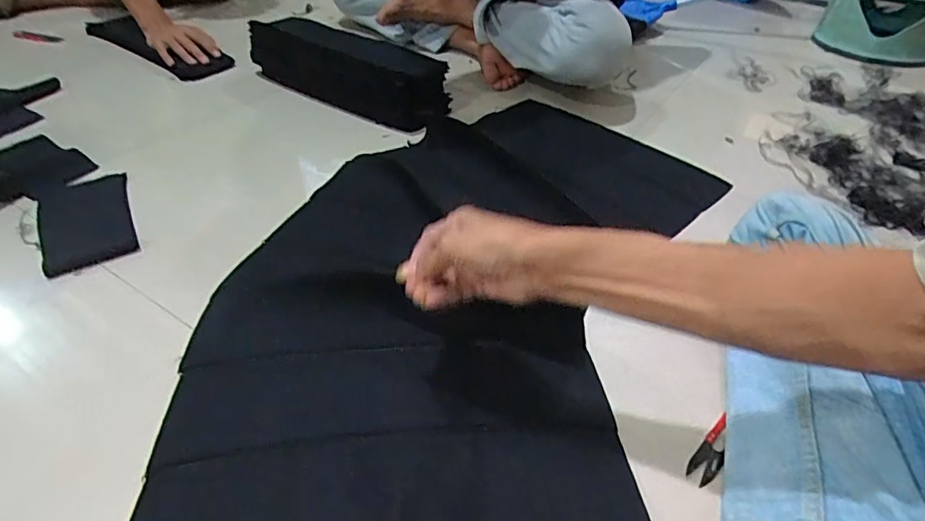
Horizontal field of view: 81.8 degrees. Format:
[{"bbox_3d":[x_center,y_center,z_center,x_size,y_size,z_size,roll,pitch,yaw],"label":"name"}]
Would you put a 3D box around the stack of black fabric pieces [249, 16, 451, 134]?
[{"bbox_3d":[-0.216,-0.346,0.932,0.393,0.103,0.115,22,44,20],"label":"stack of black fabric pieces"}]

